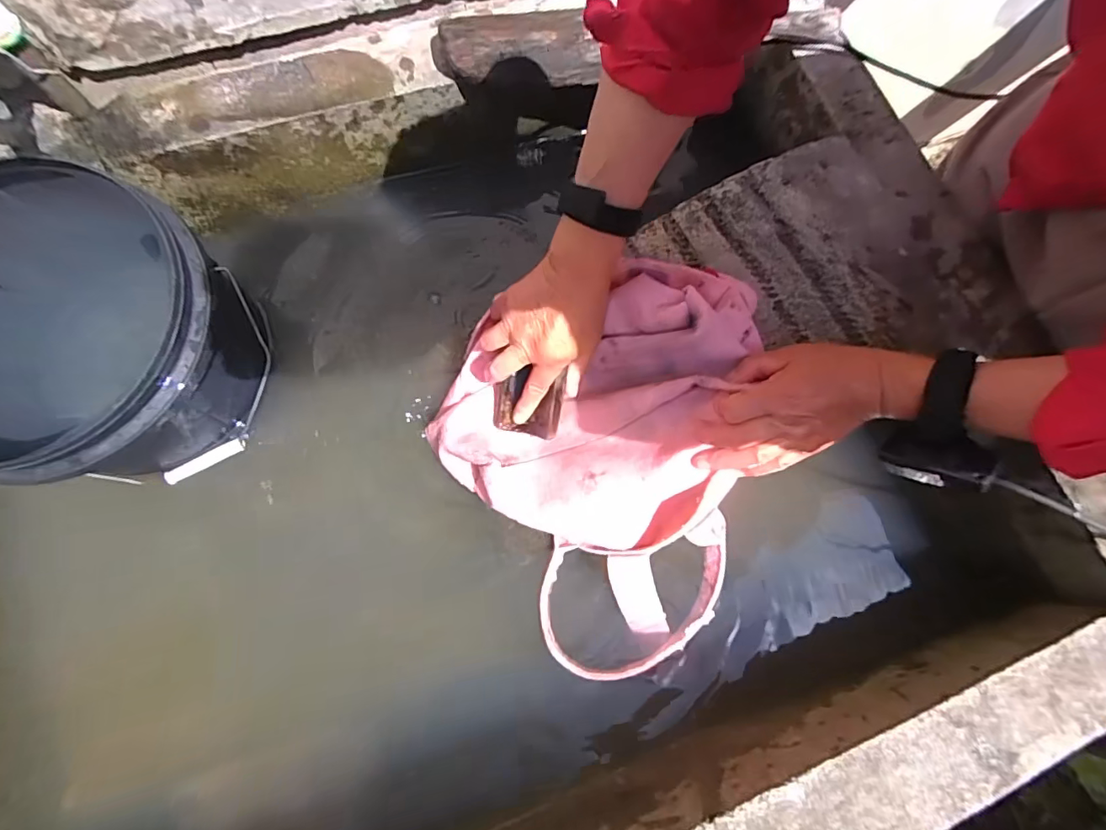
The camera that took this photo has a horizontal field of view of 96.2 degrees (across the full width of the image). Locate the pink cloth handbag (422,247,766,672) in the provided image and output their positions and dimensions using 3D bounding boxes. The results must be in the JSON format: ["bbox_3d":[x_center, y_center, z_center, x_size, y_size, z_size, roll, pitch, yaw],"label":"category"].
[{"bbox_3d":[0.025,0.045,0.453,0.273,0.150,0.345,5,74,1],"label":"pink cloth handbag"}]

